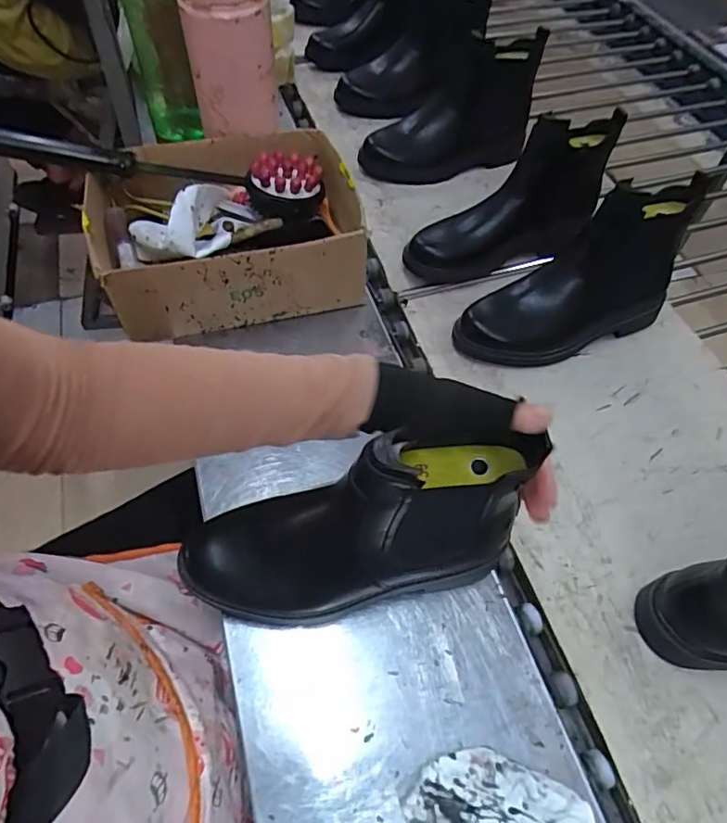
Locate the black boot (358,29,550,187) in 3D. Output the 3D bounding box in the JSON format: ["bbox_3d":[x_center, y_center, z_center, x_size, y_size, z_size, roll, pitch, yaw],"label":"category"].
[{"bbox_3d":[0.126,-0.423,0.793,0.260,0.156,0.086,-12,57,-10],"label":"black boot"}]

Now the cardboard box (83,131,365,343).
[{"bbox_3d":[-0.152,-0.205,0.629,0.275,0.097,0.207,-13,57,-10],"label":"cardboard box"}]

